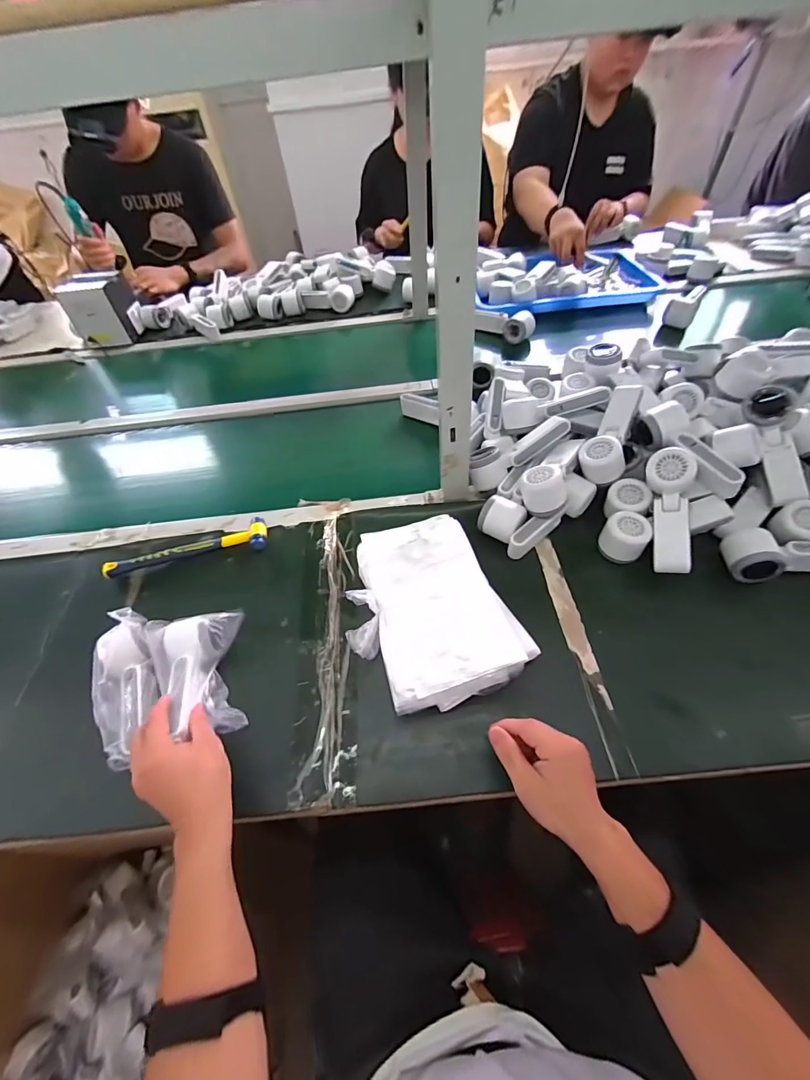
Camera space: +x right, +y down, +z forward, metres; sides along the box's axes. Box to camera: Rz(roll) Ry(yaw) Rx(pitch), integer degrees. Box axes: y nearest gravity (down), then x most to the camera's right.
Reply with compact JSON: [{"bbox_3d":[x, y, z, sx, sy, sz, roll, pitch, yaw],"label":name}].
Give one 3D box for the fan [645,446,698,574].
[{"bbox_3d":[0.363,-0.037,0.578,0.053,0.045,0.165,-1,80,32],"label":"fan"}]

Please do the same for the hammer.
[{"bbox_3d":[-0.336,0.009,0.664,0.239,0.025,0.062,-10,52,-2],"label":"hammer"}]

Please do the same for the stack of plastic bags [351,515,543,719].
[{"bbox_3d":[0.025,0.089,0.542,0.194,0.058,0.239,-23,53,-12],"label":"stack of plastic bags"}]

